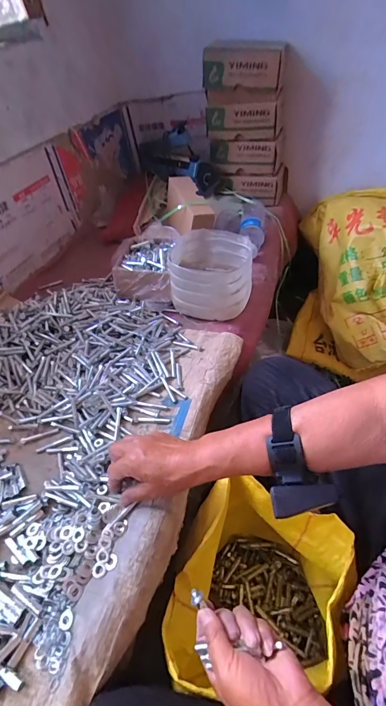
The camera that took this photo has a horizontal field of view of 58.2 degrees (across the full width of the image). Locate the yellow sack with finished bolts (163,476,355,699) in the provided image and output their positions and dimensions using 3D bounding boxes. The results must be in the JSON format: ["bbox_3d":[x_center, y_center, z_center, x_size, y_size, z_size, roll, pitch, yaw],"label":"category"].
[{"bbox_3d":[0.095,0.357,0.519,0.232,0.297,0.214,-1,45,11],"label":"yellow sack with finished bolts"}]

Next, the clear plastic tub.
[{"bbox_3d":[0.038,-0.152,0.695,0.149,0.122,0.155,-6,44,6],"label":"clear plastic tub"}]

